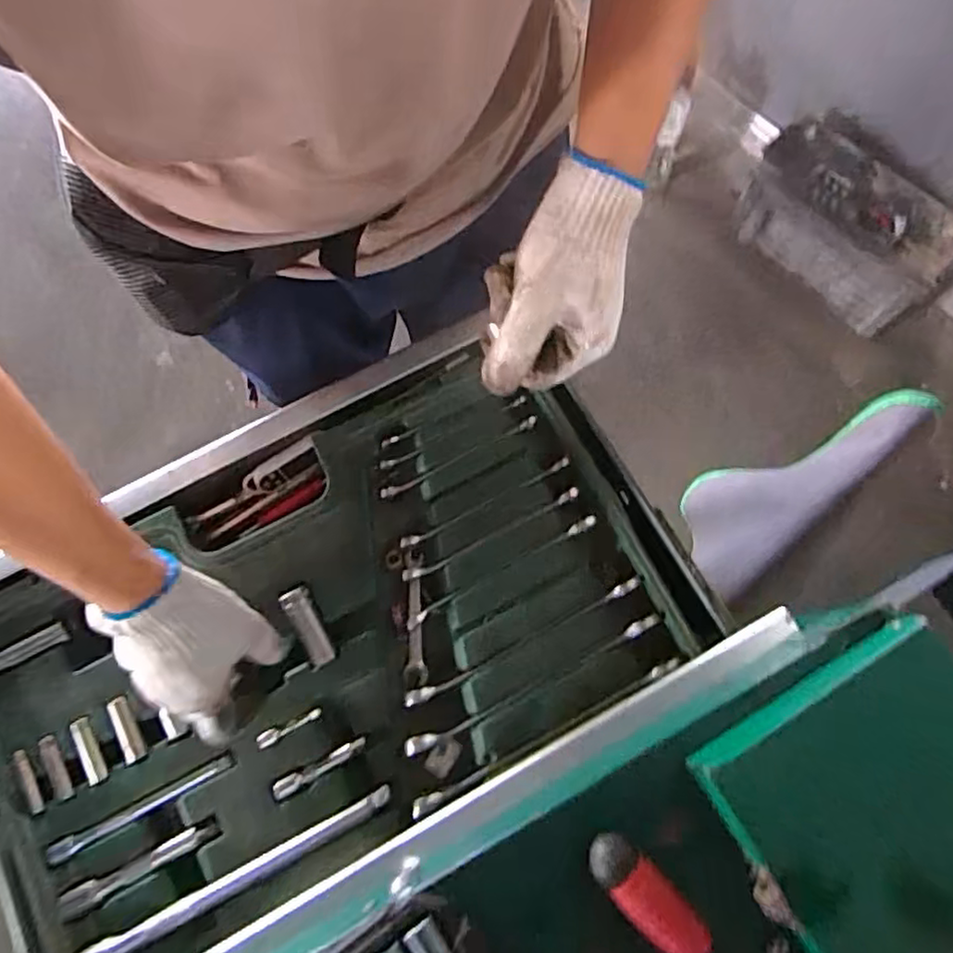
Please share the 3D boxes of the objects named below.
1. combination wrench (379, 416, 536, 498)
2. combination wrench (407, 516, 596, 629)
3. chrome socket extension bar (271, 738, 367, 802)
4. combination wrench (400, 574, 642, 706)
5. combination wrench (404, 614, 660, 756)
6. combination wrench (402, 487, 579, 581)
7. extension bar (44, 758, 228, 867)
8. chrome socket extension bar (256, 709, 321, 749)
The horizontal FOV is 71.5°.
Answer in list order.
[{"bbox_3d":[-0.016,-0.017,0.609,0.157,0.007,0.010,-26,75,-7],"label":"combination wrench"},{"bbox_3d":[0.023,0.089,0.620,0.197,0.031,0.011,-28,75,-7],"label":"combination wrench"},{"bbox_3d":[-0.128,0.238,0.541,0.079,0.010,0.014,-27,75,-7],"label":"chrome socket extension bar"},{"bbox_3d":[0.043,0.151,0.604,0.233,0.026,0.014,-26,75,-7],"label":"combination wrench"},{"bbox_3d":[0.051,0.186,0.596,0.249,0.036,0.014,-26,75,-7],"label":"combination wrench"},{"bbox_3d":[0.014,0.053,0.619,0.180,0.010,0.014,-26,75,-7],"label":"combination wrench"},{"bbox_3d":[-0.270,0.268,0.533,0.156,0.011,0.014,-26,74,-7],"label":"extension bar"},{"bbox_3d":[-0.154,0.207,0.544,0.054,0.008,0.012,-23,74,-6],"label":"chrome socket extension bar"}]

